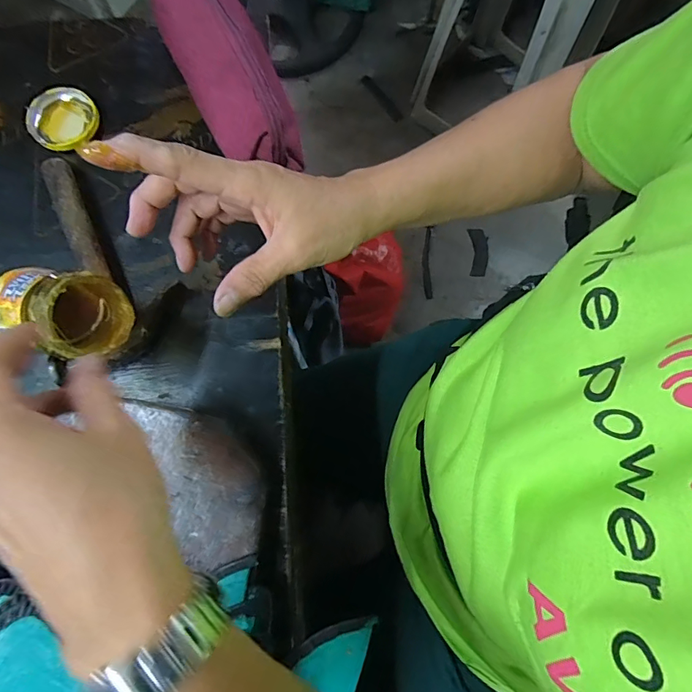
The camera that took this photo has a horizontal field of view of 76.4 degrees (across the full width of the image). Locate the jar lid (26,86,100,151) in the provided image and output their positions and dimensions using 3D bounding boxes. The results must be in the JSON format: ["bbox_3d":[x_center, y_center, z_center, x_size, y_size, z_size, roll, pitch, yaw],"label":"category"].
[{"bbox_3d":[-0.254,-0.204,0.395,0.056,0.011,0.053,0,77,-1],"label":"jar lid"}]

